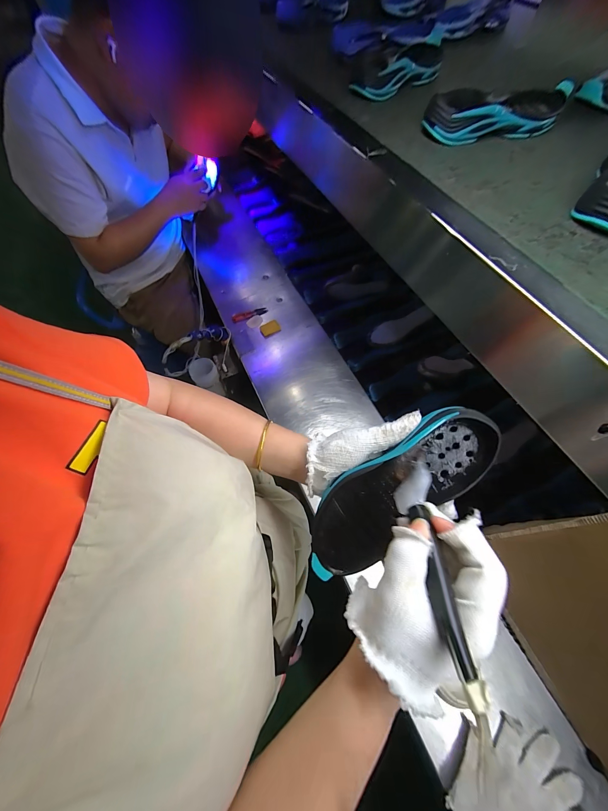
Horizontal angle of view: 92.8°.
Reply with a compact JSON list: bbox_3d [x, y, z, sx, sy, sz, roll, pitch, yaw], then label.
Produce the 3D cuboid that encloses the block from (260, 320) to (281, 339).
[{"bbox_3d":[-0.093,-0.210,0.798,0.051,0.018,0.038,-28,66,-13],"label":"block"}]

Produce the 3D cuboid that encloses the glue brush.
[{"bbox_3d":[0.089,0.110,0.206,0.024,0.027,0.146,2,46,2],"label":"glue brush"}]

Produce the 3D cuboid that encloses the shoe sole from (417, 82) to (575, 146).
[{"bbox_3d":[0.278,-0.417,0.411,0.217,0.037,0.080,-12,63,-6],"label":"shoe sole"}]

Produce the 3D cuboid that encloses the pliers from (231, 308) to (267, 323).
[{"bbox_3d":[-0.155,-0.260,0.824,0.103,0.017,0.028,-21,64,-10],"label":"pliers"}]

